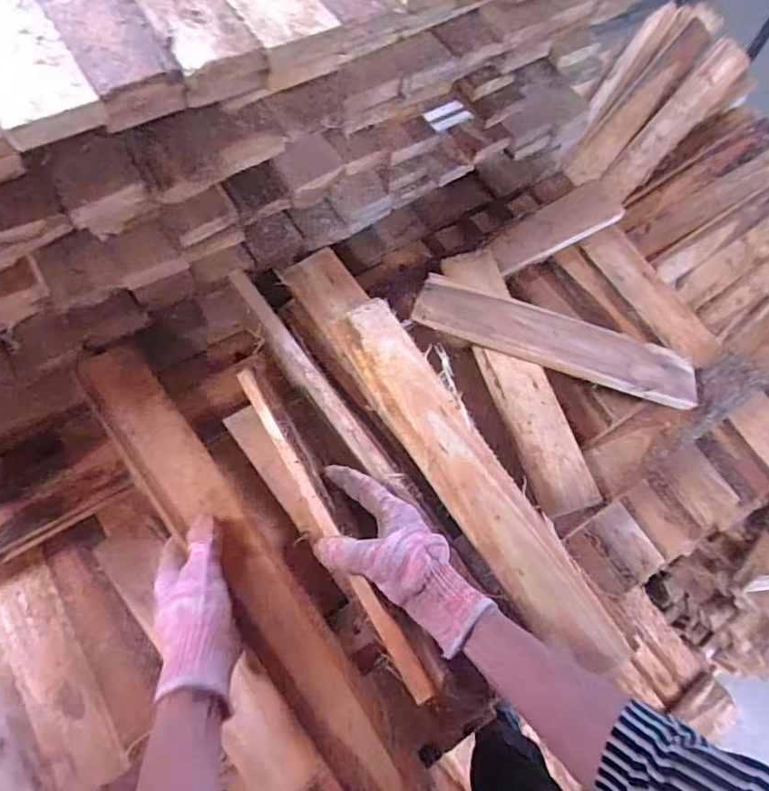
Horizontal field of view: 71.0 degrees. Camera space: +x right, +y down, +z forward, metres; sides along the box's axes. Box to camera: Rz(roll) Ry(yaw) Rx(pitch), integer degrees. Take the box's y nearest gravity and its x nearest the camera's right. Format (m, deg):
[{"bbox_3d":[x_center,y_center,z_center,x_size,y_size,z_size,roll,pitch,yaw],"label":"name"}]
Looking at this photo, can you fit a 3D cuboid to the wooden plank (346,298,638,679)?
[{"bbox_3d":[0.081,0.074,0.508,0.068,0.021,0.393,-30,72,-15],"label":"wooden plank"}]

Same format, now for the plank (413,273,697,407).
[{"bbox_3d":[0.202,-0.064,0.623,0.333,0.011,0.073,16,63,-7],"label":"plank"}]

